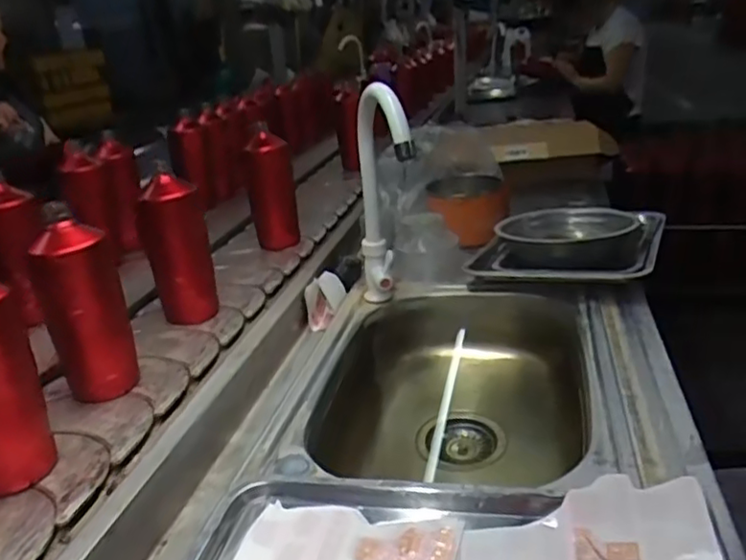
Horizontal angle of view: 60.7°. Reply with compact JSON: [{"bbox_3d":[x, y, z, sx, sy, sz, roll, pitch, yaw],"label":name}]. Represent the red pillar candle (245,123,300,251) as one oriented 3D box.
[{"bbox_3d":[-0.181,-0.162,1.137,0.080,0.201,0.063,-8,24,-10],"label":"red pillar candle"}]

